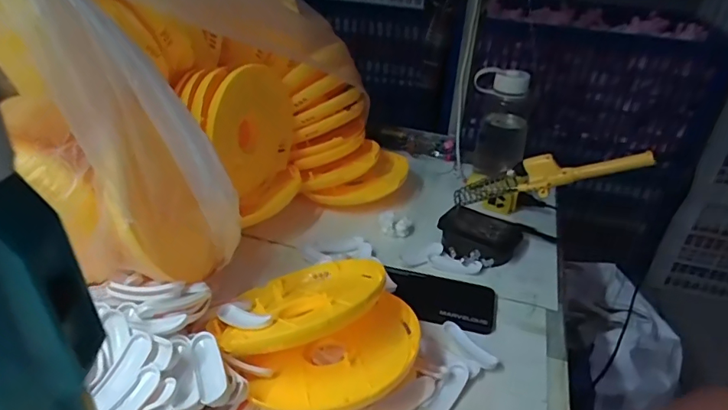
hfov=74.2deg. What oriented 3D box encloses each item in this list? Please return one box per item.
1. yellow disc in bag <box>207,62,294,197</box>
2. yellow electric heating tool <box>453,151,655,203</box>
[{"bbox_3d":[-0.149,-0.106,0.656,0.019,0.165,0.161,17,34,20],"label":"yellow disc in bag"},{"bbox_3d":[0.220,-0.038,0.602,0.241,0.045,0.027,-11,20,36],"label":"yellow electric heating tool"}]

